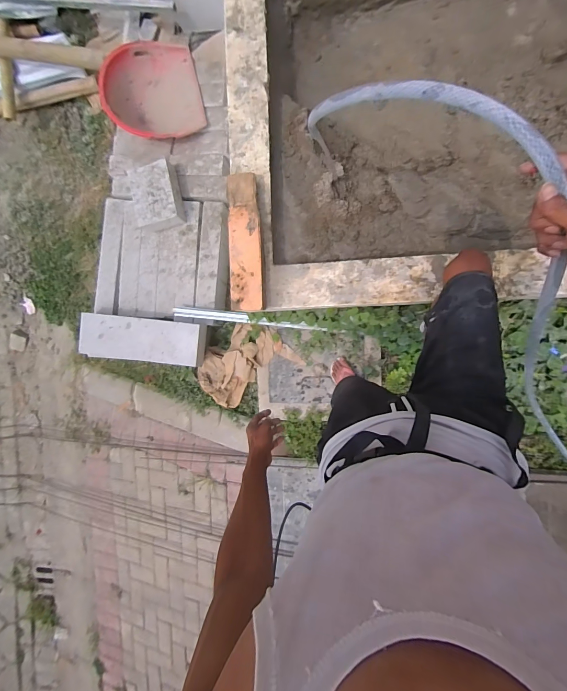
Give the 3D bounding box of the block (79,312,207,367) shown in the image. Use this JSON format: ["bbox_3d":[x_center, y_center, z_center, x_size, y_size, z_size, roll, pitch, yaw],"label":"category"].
[{"bbox_3d":[-0.674,-0.025,1.478,0.586,0.117,0.209,6,94,7],"label":"block"}]

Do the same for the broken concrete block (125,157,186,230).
[{"bbox_3d":[-0.595,-0.689,1.453,0.214,0.111,0.276,-12,92,8],"label":"broken concrete block"}]

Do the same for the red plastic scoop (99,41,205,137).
[{"bbox_3d":[-0.611,-1.188,1.456,0.432,0.129,0.453,-13,92,8],"label":"red plastic scoop"}]

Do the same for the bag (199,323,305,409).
[{"bbox_3d":[-0.203,0.093,1.545,0.502,0.125,0.325,-37,88,8],"label":"bag"}]

